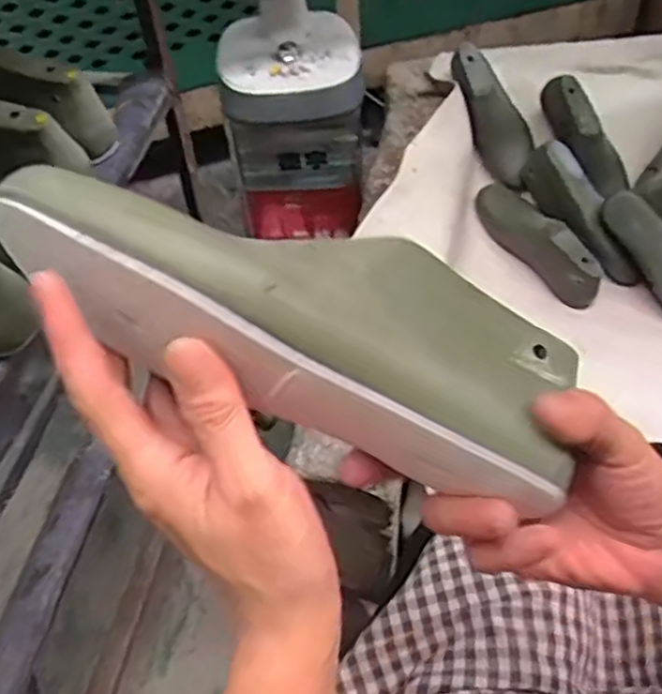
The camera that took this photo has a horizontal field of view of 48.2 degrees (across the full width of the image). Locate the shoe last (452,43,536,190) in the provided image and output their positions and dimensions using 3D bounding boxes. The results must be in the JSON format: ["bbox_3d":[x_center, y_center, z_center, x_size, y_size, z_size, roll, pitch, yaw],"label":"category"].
[{"bbox_3d":[0.267,-0.391,1.251,0.069,0.086,0.256,-22,88,-15],"label":"shoe last"}]

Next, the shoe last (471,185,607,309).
[{"bbox_3d":[0.324,-0.167,1.176,0.071,0.093,0.265,-21,52,-14],"label":"shoe last"}]

